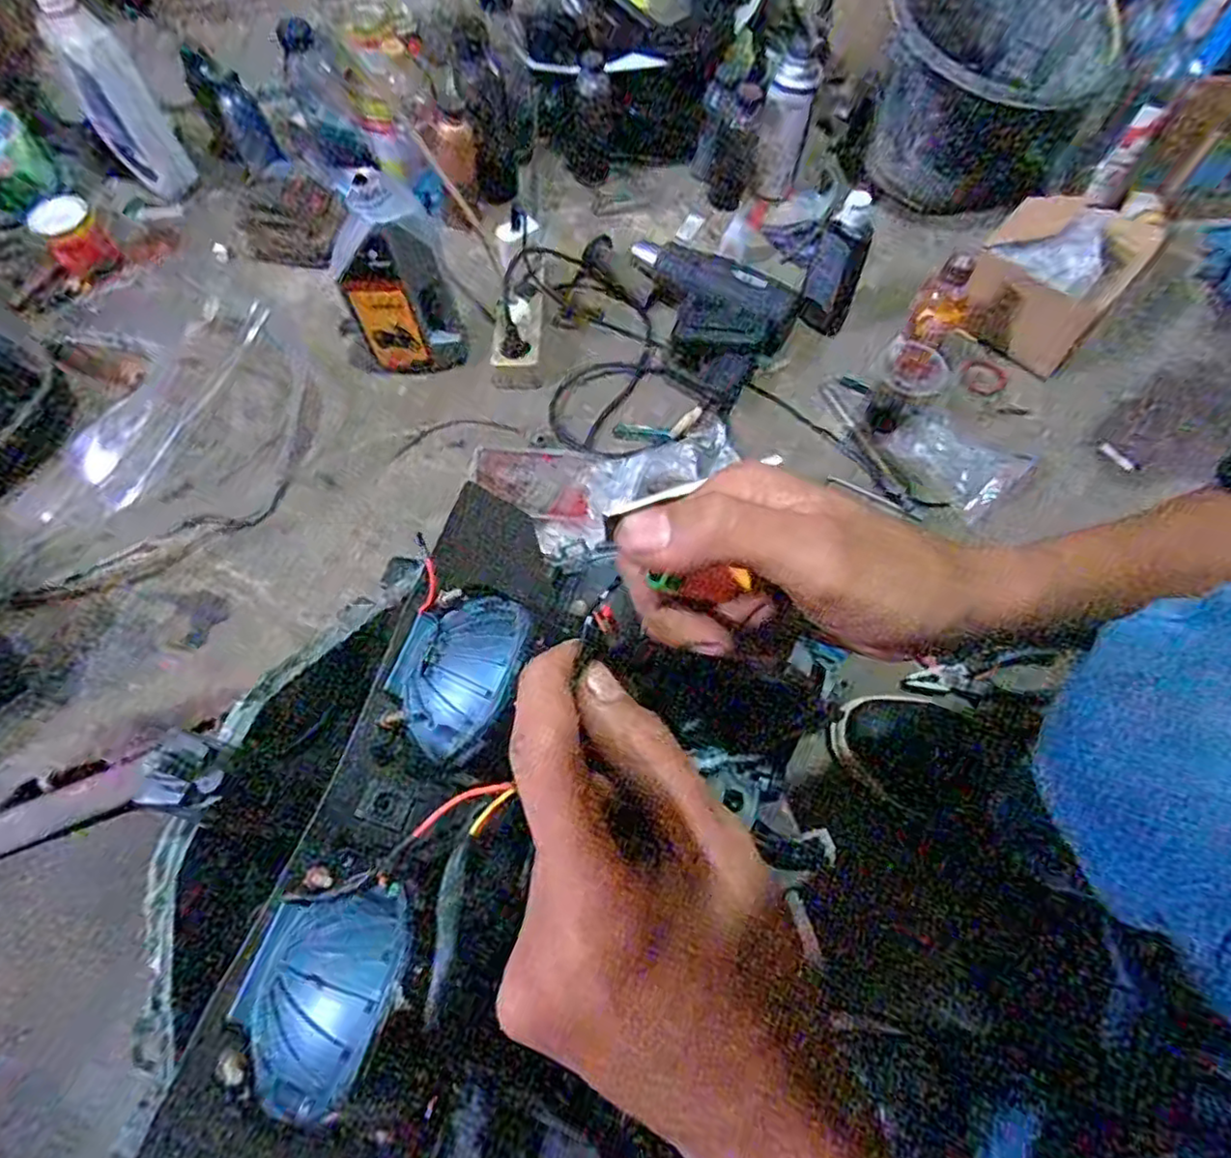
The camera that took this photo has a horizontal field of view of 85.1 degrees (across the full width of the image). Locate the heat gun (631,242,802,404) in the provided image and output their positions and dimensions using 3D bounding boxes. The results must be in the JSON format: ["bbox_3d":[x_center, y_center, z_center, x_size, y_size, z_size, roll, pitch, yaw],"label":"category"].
[{"bbox_3d":[0.102,-0.337,0.822,0.222,0.073,0.114,28,69,11],"label":"heat gun"}]

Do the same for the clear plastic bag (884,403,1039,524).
[{"bbox_3d":[0.387,-0.145,0.762,0.110,0.019,0.138,-40,72,-17],"label":"clear plastic bag"}]

